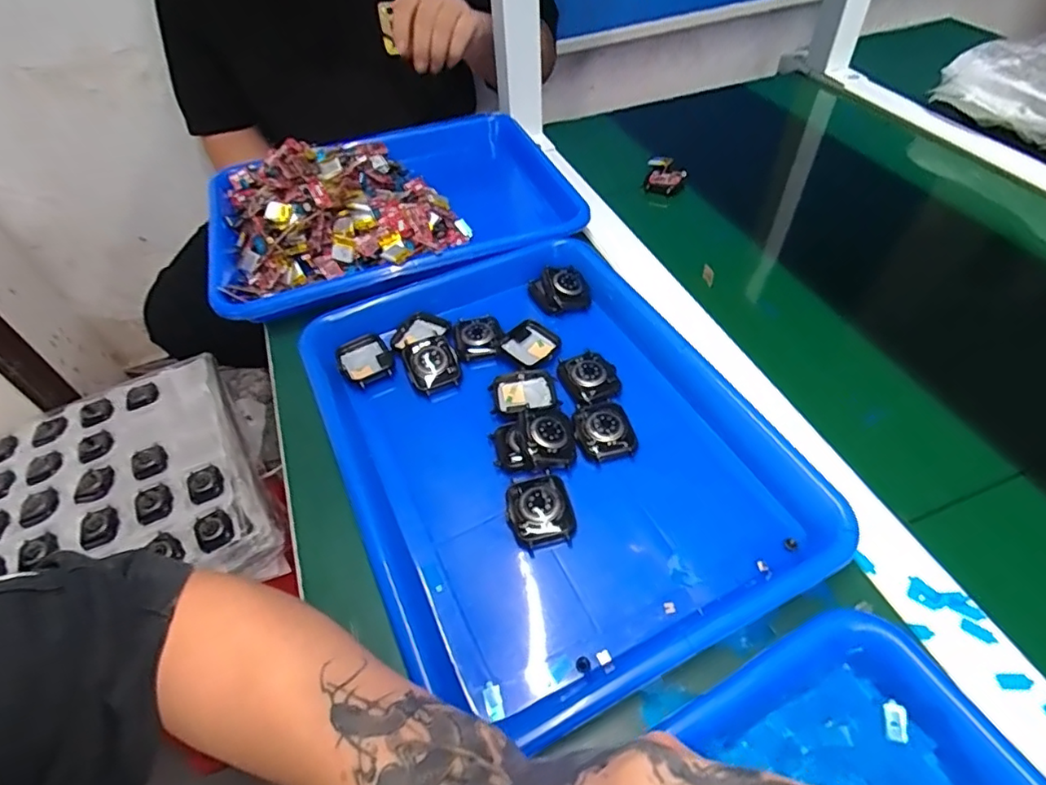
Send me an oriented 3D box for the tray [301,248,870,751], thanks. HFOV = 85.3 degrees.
[{"bbox_3d":[0.013,0.024,0.376,0.257,0.031,0.322,-24,53,-13],"label":"tray"}]

